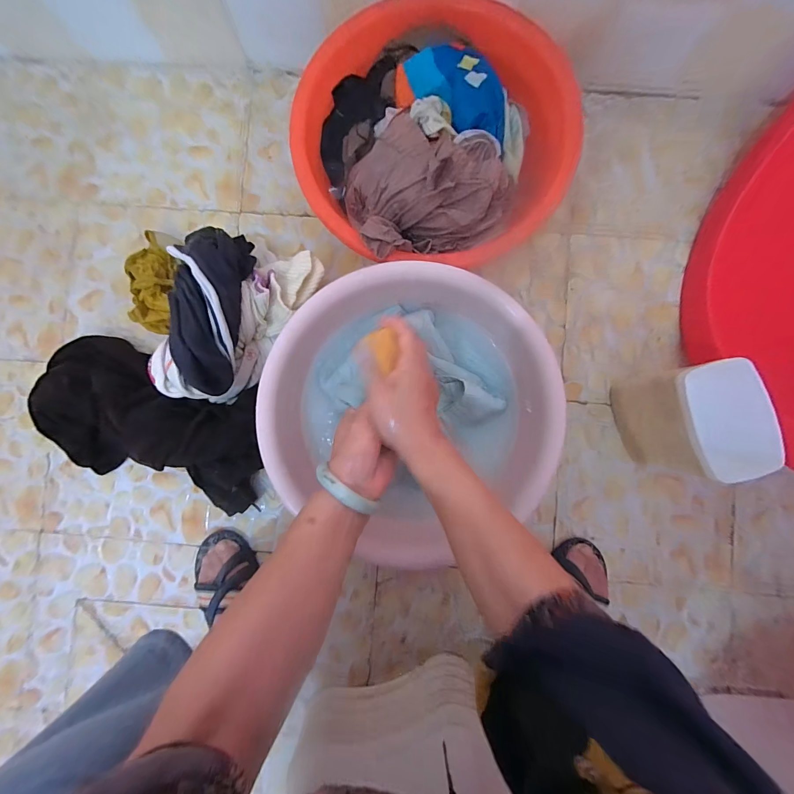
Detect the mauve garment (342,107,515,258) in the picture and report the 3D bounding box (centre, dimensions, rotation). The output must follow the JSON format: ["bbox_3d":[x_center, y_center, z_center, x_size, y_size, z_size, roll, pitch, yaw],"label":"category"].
[{"bbox_3d":[0.048,-0.300,0.478,0.238,0.107,0.183,-21,87,-1],"label":"mauve garment"}]

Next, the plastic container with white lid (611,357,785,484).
[{"bbox_3d":[0.430,0.029,0.525,0.095,0.171,0.150,-15,87,1],"label":"plastic container with white lid"}]

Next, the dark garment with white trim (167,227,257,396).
[{"bbox_3d":[-0.266,-0.122,0.484,0.092,0.067,0.232,2,87,0],"label":"dark garment with white trim"}]

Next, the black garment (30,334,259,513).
[{"bbox_3d":[-0.411,0.043,0.576,0.387,0.091,0.223,16,88,2],"label":"black garment"}]

